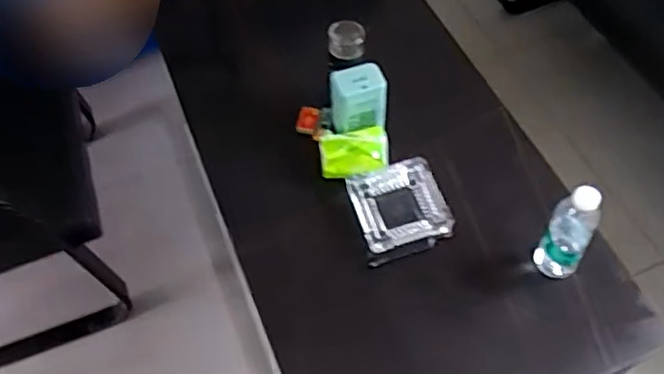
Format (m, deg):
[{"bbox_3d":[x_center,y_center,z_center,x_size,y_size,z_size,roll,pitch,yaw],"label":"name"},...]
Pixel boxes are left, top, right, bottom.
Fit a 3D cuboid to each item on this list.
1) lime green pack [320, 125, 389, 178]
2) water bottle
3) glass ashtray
[{"bbox_3d":[0.041,-0.063,1.192,0.125,0.028,0.087,-7,89,3],"label":"lime green pack"},{"bbox_3d":[0.369,0.071,1.007,0.070,0.212,0.067,27,61,19],"label":"water bottle"},{"bbox_3d":[0.125,0.035,1.164,0.163,0.040,0.159,-14,56,-7],"label":"glass ashtray"}]

